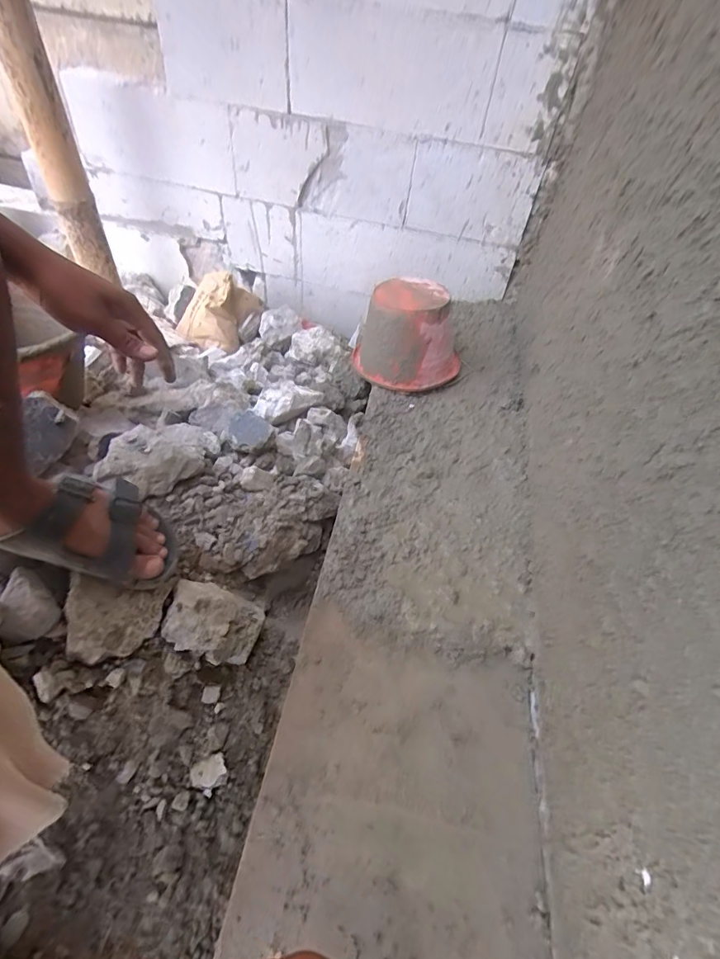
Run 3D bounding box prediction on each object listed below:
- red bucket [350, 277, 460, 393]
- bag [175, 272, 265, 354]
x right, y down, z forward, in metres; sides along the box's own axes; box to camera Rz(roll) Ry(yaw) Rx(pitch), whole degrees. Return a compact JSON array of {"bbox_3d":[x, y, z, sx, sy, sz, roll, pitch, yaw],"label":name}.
[{"bbox_3d":[0.107,-0.306,0.989,0.192,0.163,0.199,-28,58,-27],"label":"red bucket"},{"bbox_3d":[-0.373,-0.462,1.253,0.157,0.128,0.199,25,51,15],"label":"bag"}]

